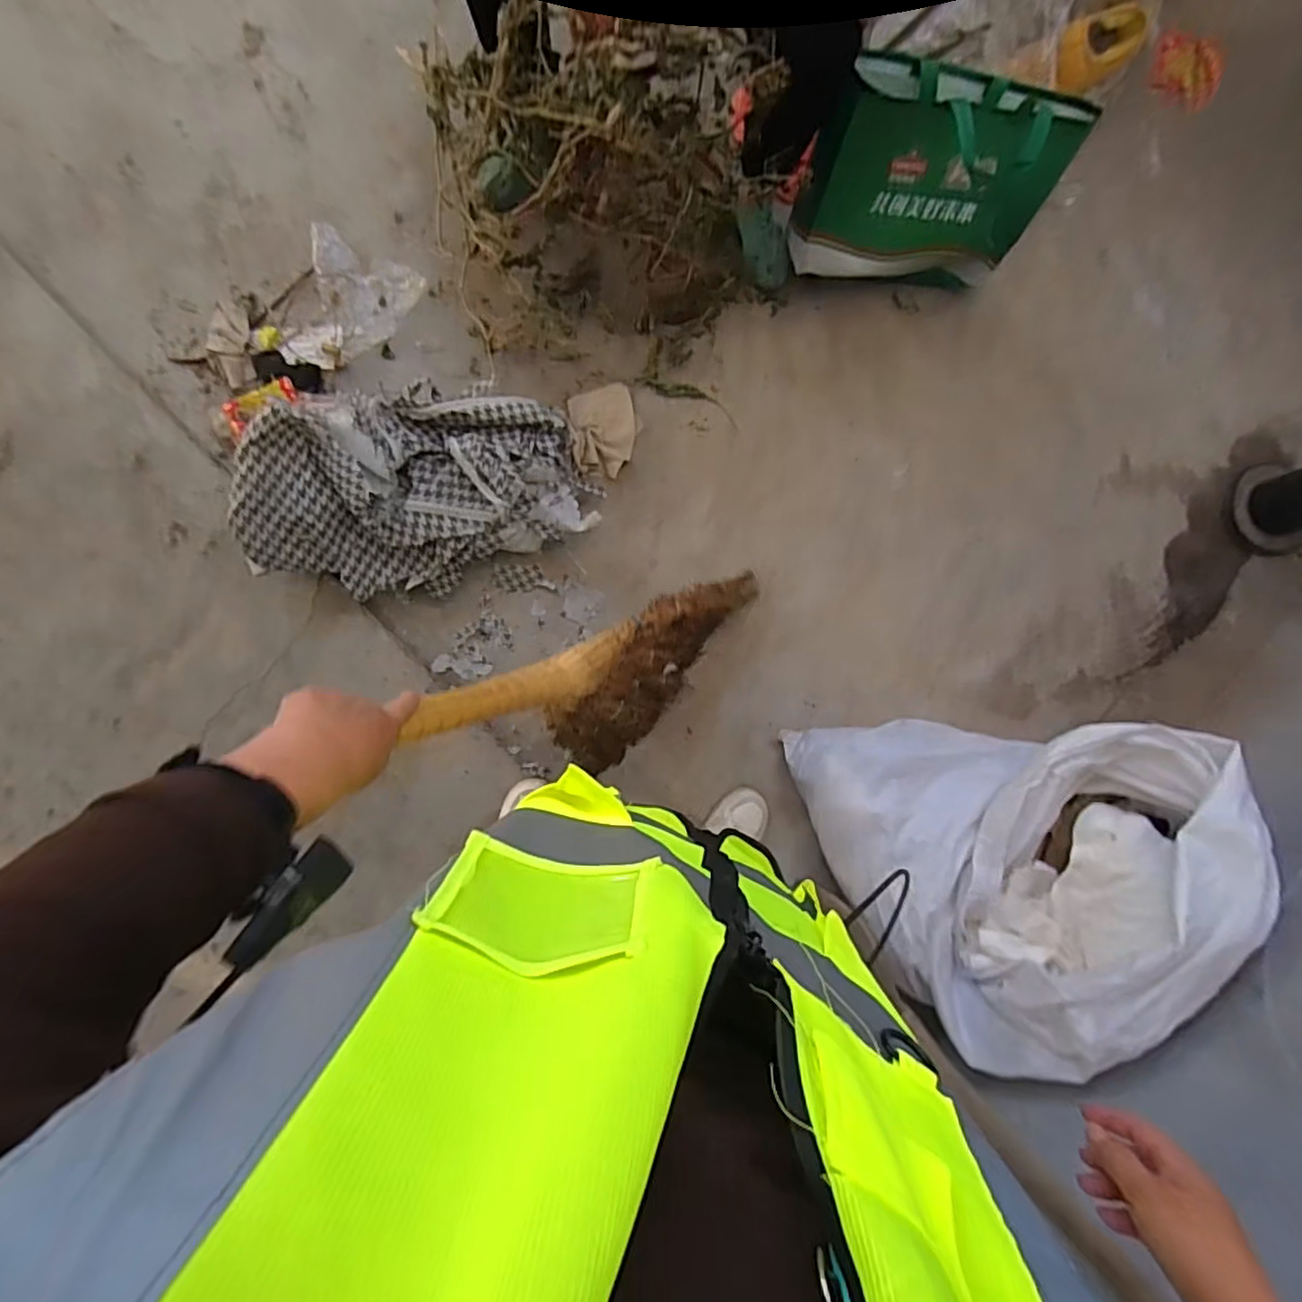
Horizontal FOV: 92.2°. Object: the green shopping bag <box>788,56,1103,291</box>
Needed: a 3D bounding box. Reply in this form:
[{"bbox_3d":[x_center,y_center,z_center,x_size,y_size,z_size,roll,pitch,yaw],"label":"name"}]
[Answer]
[{"bbox_3d":[0.511,-0.882,1.161,0.467,0.313,0.204,-2,87,-6],"label":"green shopping bag"}]

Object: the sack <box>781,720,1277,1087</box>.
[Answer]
[{"bbox_3d":[0.576,0.376,1.007,0.532,0.394,0.522,-5,88,-6],"label":"sack"}]

